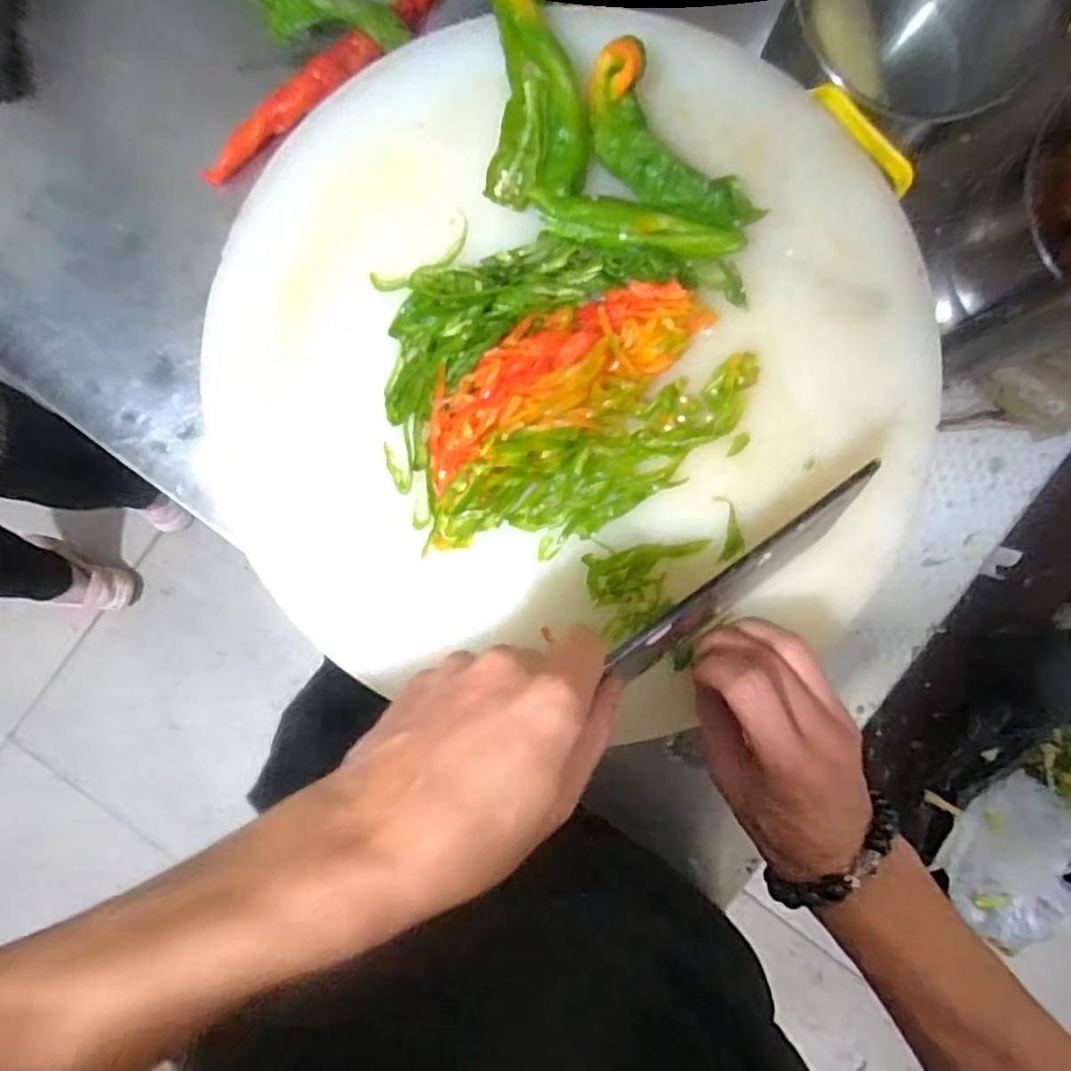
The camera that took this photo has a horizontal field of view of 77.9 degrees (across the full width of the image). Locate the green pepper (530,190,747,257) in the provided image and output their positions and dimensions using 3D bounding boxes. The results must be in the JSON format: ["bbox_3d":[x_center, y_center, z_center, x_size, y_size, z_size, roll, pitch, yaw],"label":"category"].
[{"bbox_3d":[0.056,-0.169,0.365,0.113,0.017,0.023,10,90,0],"label":"green pepper"}]

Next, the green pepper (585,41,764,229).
[{"bbox_3d":[0.068,-0.209,0.359,0.050,0.019,0.118,-39,90,0],"label":"green pepper"}]

